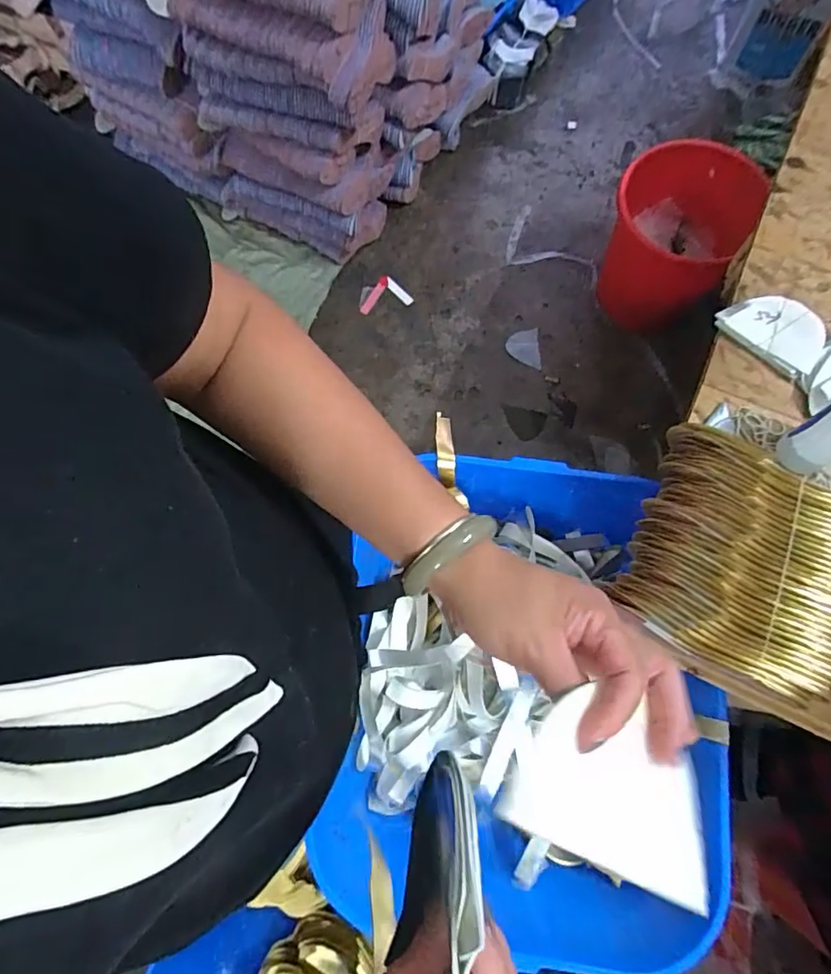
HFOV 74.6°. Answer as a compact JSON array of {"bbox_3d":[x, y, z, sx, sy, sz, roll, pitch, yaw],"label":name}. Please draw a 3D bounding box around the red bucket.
[{"bbox_3d":[0.652,-0.643,1.415,0.327,0.270,0.372,32,77,10],"label":"red bucket"}]

